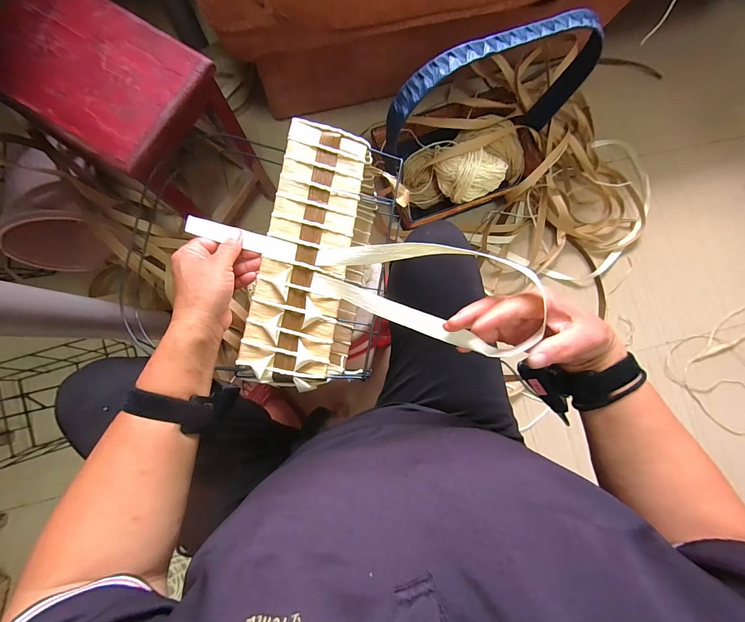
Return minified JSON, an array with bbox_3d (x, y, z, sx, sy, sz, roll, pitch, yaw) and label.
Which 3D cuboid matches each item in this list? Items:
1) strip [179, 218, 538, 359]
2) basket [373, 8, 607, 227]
[{"bbox_3d":[-0.024,-0.047,0.352,0.354,0.074,0.084,18,82,14],"label":"strip"},{"bbox_3d":[0.246,-0.432,0.731,0.457,0.413,0.274,-15,84,-6],"label":"basket"}]

